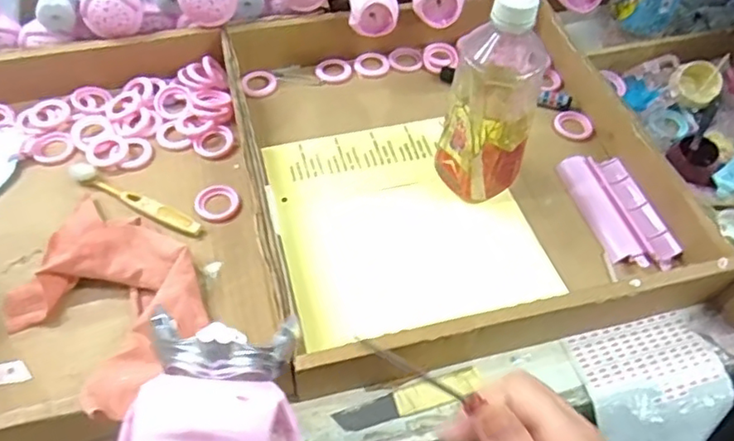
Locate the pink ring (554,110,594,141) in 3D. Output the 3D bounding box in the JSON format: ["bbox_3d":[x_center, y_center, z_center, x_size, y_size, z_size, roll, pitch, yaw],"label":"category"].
[{"bbox_3d":[0.207,-0.096,0.617,0.035,0.004,0.039,-19,57,-15],"label":"pink ring"}]

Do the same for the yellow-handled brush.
[{"bbox_3d":[-0.204,-0.019,0.541,0.138,0.011,0.018,25,57,16],"label":"yellow-handled brush"}]

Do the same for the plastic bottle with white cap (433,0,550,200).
[{"bbox_3d":[0.105,-0.100,0.504,0.071,0.186,0.079,17,55,10],"label":"plastic bottle with white cap"}]

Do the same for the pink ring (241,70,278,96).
[{"bbox_3d":[-0.112,-0.144,0.646,0.037,0.006,0.033,7,54,3],"label":"pink ring"}]

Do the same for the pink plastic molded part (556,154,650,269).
[{"bbox_3d":[0.208,-0.010,0.549,0.026,0.014,0.124,-12,55,-11],"label":"pink plastic molded part"}]

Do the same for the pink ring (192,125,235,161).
[{"bbox_3d":[-0.145,-0.073,0.585,0.039,0.005,0.038,1,54,-1],"label":"pink ring"}]

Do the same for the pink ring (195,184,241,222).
[{"bbox_3d":[-0.131,-0.015,0.542,0.038,0.006,0.037,1,54,-1],"label":"pink ring"}]

